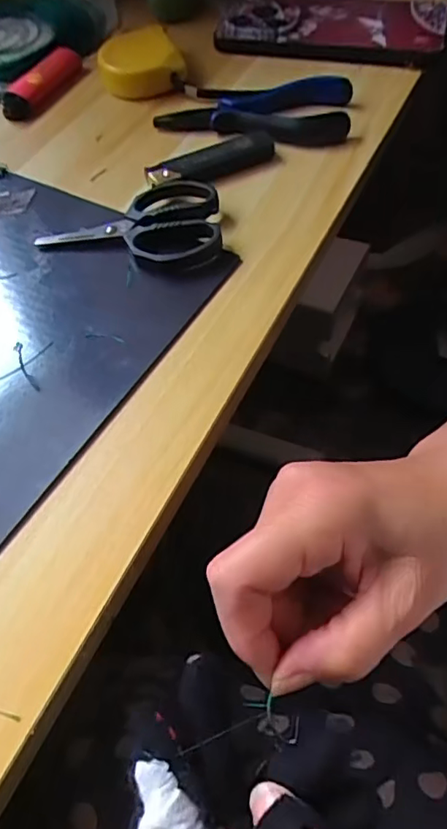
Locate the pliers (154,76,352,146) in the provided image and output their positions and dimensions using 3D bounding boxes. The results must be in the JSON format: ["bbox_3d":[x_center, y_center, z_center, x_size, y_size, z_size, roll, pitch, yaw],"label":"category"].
[{"bbox_3d":[0.020,-0.195,0.365,0.121,0.017,0.054,1,56,4],"label":"pliers"}]

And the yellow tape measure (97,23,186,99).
[{"bbox_3d":[-0.059,-0.247,0.398,0.055,0.023,0.066,-17,57,-9],"label":"yellow tape measure"}]

